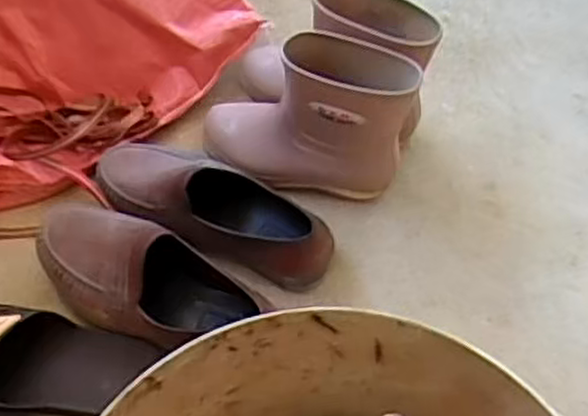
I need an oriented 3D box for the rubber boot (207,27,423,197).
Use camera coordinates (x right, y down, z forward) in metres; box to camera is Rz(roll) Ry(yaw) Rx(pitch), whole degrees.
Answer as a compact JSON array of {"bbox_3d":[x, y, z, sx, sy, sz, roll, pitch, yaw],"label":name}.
[{"bbox_3d":[0.009,-0.089,0.769,0.221,0.186,0.082,3,62,5],"label":"rubber boot"}]

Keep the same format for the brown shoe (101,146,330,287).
[{"bbox_3d":[-0.089,0.002,0.782,0.269,0.084,0.101,32,68,18],"label":"brown shoe"}]

